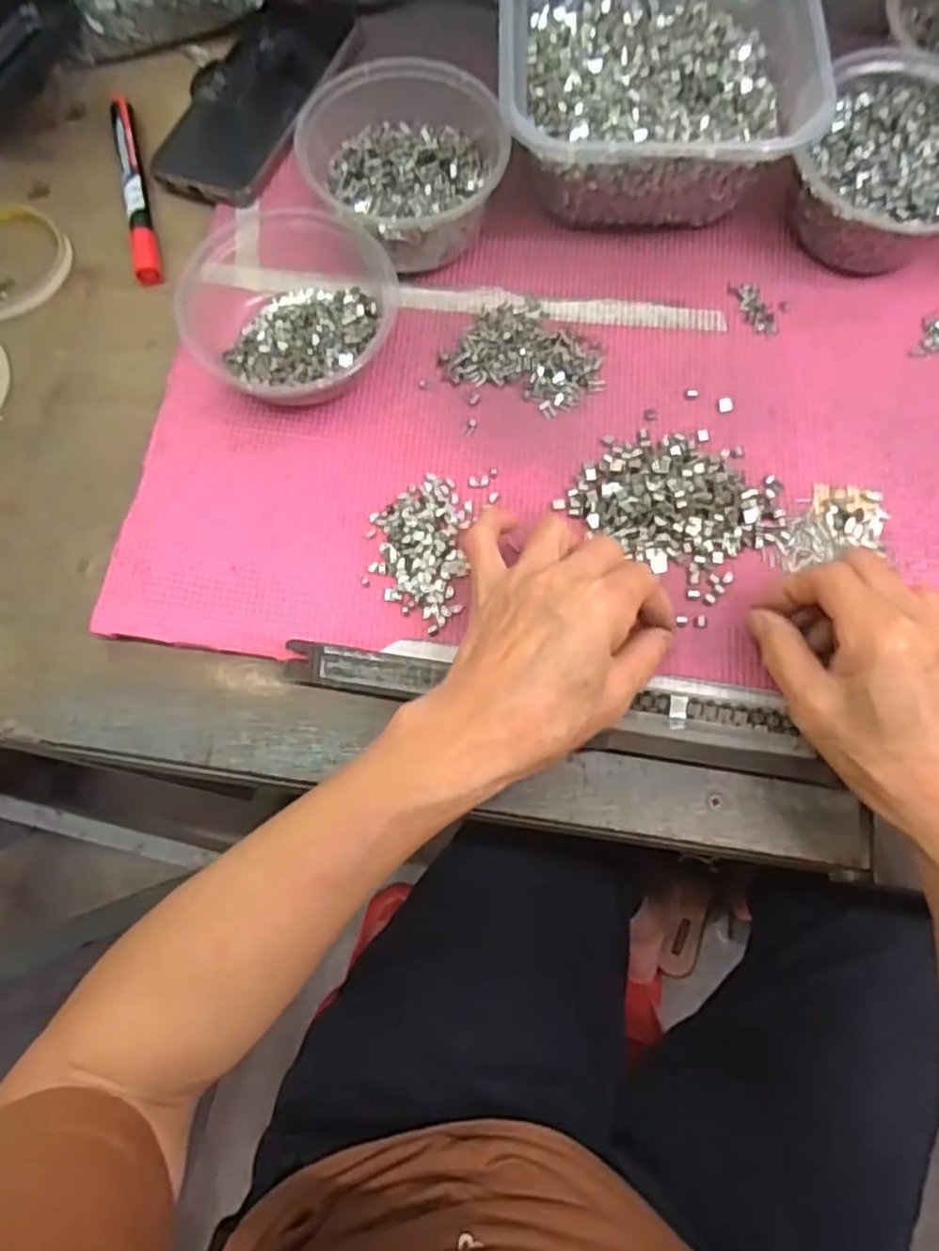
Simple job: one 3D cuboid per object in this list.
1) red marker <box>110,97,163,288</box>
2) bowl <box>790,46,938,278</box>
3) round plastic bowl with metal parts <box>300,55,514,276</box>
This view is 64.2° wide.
[{"bbox_3d":[-0.213,-0.280,0.477,0.014,0.014,0.149,-14,74,-3],"label":"red marker"},{"bbox_3d":[0.244,-0.261,0.431,0.102,0.057,0.116,23,76,8],"label":"bowl"},{"bbox_3d":[-0.038,-0.265,0.437,0.111,0.058,0.120,-11,74,-2],"label":"round plastic bowl with metal parts"}]

